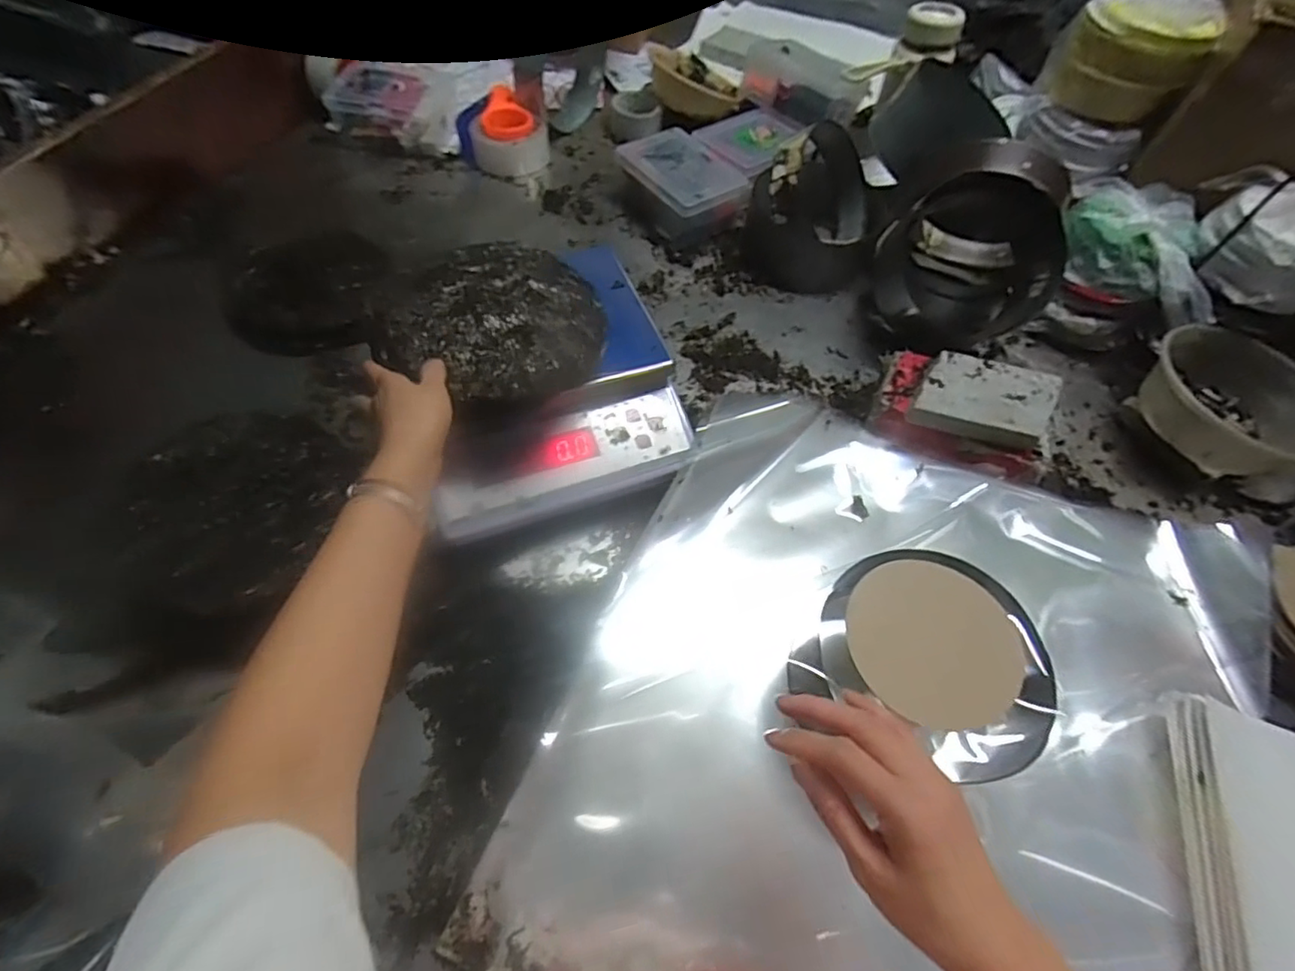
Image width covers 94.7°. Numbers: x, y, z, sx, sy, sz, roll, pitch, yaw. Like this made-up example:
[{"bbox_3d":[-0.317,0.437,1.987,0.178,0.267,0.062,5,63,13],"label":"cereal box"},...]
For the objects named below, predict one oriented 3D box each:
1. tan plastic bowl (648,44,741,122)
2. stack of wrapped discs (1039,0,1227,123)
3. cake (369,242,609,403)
[{"bbox_3d":[0.079,-0.738,1.095,0.165,0.057,0.157,-6,66,-24],"label":"tan plastic bowl"},{"bbox_3d":[0.631,-0.572,0.785,0.148,0.120,0.132,19,59,7],"label":"stack of wrapped discs"},{"bbox_3d":[-0.146,-0.156,0.577,0.181,0.033,0.203,40,63,18],"label":"cake"}]

